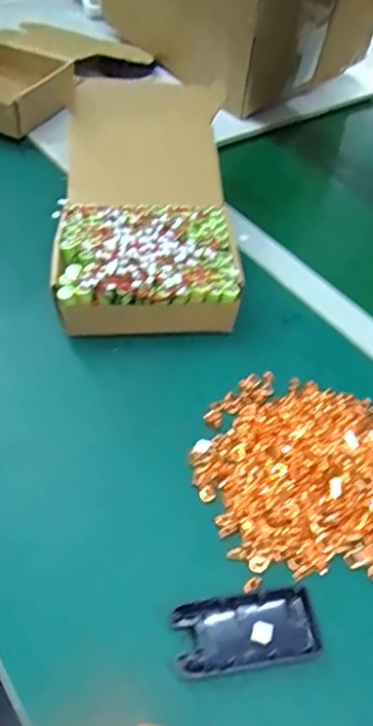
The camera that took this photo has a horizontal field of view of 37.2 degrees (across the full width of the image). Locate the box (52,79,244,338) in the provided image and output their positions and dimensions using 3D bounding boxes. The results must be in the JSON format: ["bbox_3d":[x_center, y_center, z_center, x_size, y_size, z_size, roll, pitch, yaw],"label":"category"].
[{"bbox_3d":[-0.042,-0.167,0.575,0.171,0.116,0.295,0,50,-6],"label":"box"}]

